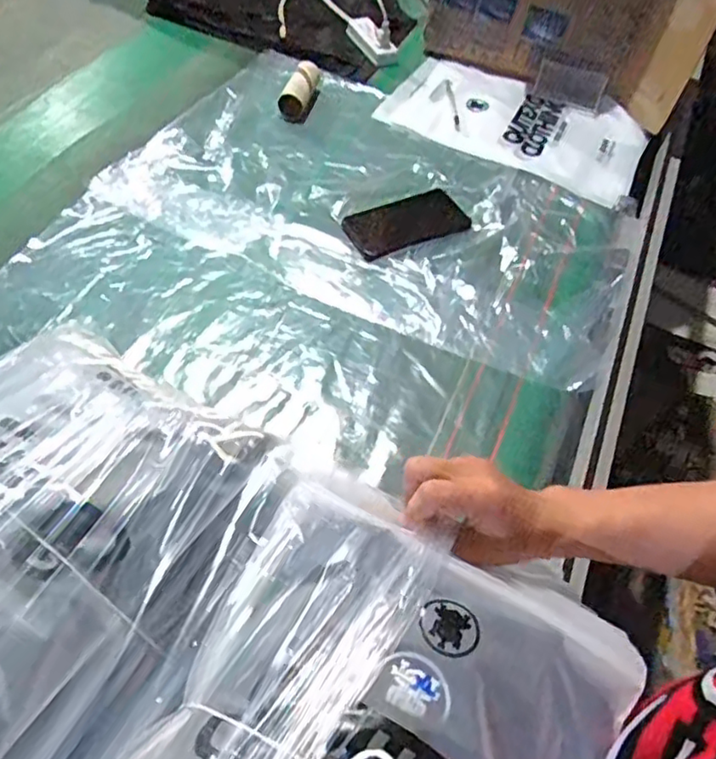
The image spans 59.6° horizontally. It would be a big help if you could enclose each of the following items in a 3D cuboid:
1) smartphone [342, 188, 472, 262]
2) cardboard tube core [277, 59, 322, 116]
[{"bbox_3d":[0.065,-0.206,0.828,0.164,0.015,0.080,-24,61,-20],"label":"smartphone"},{"bbox_3d":[-0.086,-0.442,0.954,0.047,0.038,0.098,18,56,7],"label":"cardboard tube core"}]

